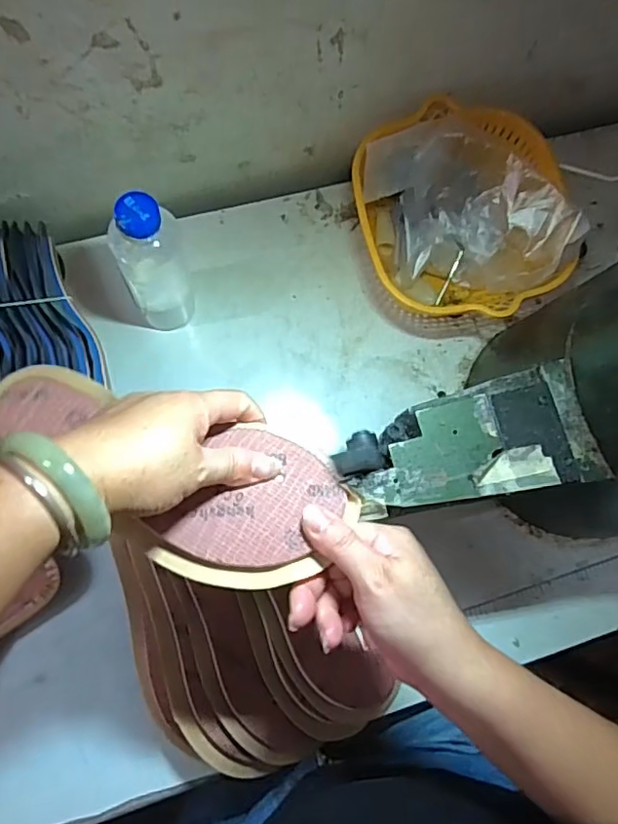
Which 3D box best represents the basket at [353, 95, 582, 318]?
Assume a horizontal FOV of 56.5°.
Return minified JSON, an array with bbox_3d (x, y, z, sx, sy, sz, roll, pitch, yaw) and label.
[{"bbox_3d":[0.144,-0.191,0.565,0.194,0.083,0.210,0,83,-3],"label":"basket"}]

